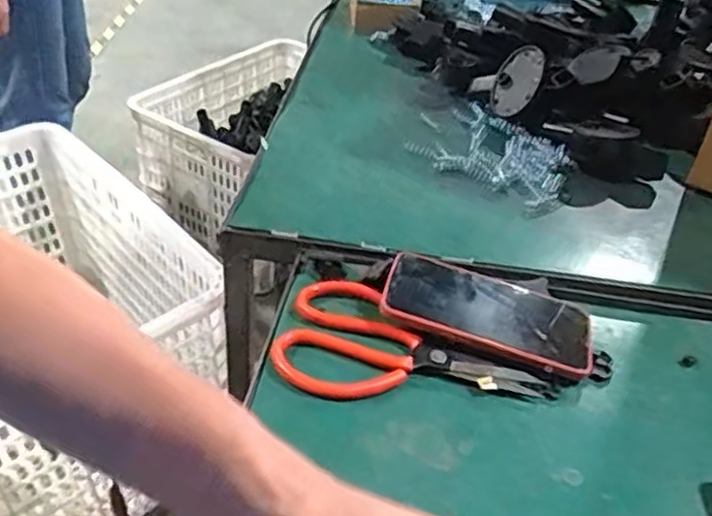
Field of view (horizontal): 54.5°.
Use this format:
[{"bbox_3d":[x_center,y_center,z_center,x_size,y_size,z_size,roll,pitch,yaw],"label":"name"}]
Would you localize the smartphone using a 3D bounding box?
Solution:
[{"bbox_3d":[0.102,0.041,0.538,0.159,0.006,0.076,17,44,5],"label":"smartphone"}]

